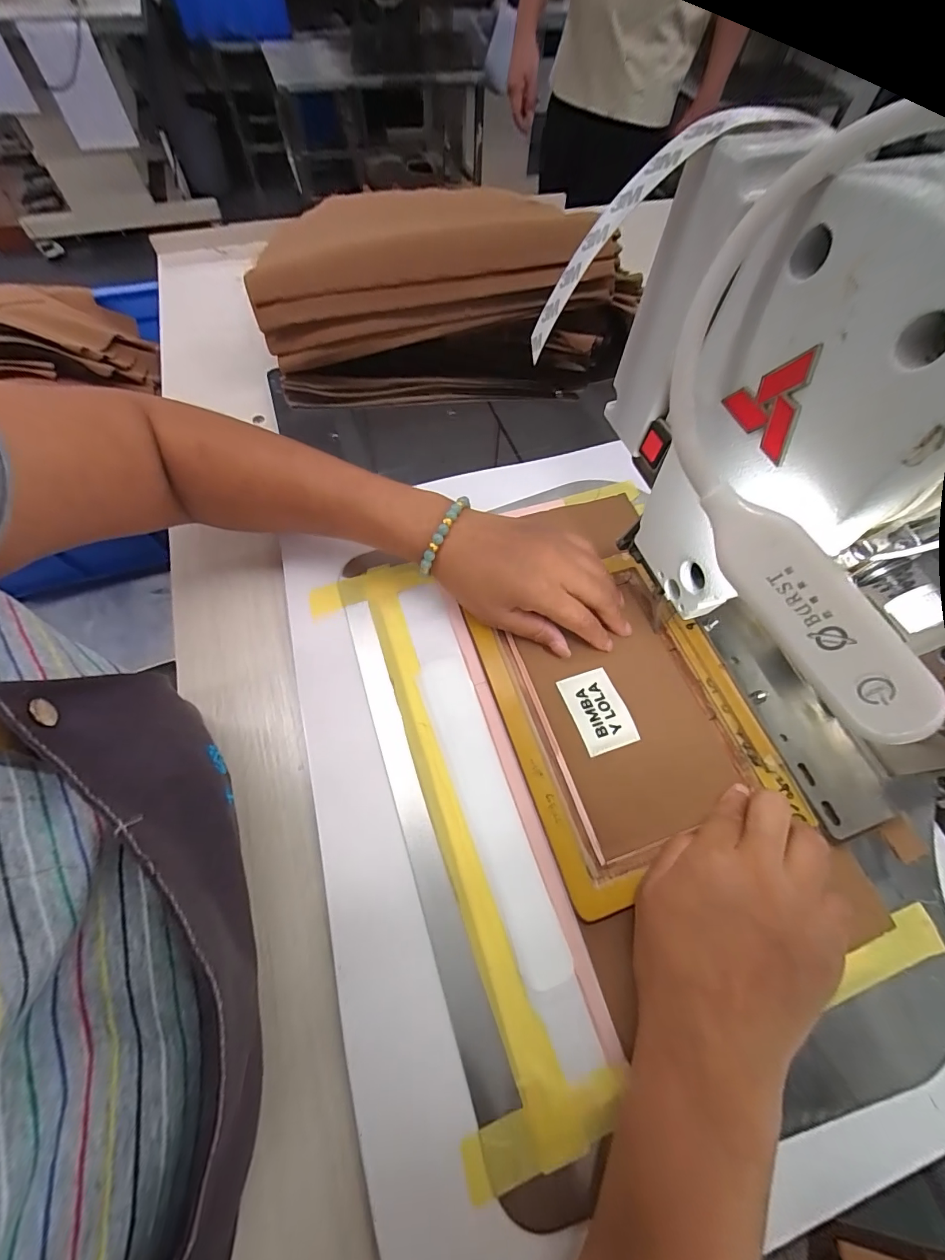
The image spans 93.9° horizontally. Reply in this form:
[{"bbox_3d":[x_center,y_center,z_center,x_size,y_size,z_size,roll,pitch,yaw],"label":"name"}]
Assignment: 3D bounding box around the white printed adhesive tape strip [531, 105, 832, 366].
[{"bbox_3d":[0.072,-0.174,0.189,0.126,0.036,0.015,-30,62,31],"label":"white printed adhesive tape strip"}]

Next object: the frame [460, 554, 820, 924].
[{"bbox_3d":[0.104,0.053,0.314,0.167,0.013,0.223,-17,66,-10],"label":"frame"}]

